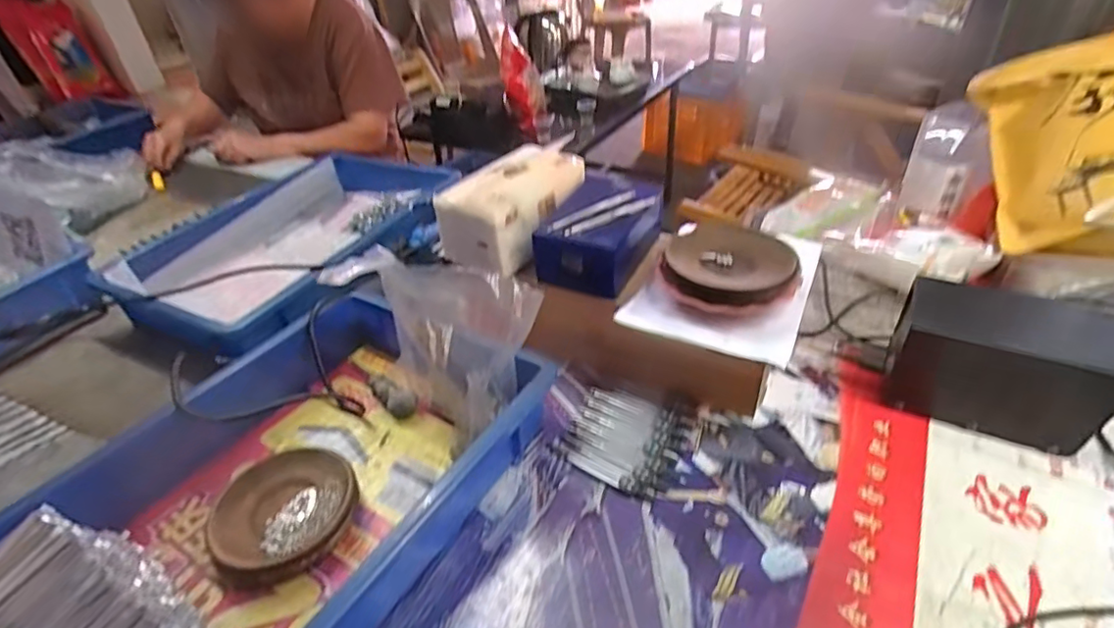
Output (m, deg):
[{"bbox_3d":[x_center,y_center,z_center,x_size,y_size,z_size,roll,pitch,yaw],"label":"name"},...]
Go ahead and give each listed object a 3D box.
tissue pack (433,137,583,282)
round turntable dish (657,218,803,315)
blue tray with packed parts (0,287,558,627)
[{"bbox_3d":[-0.048,-0.123,0.622,0.100,0.086,0.164,22,45,31],"label":"tissue pack"},{"bbox_3d":[0.157,-0.041,0.544,0.115,0.050,0.126,-3,37,2],"label":"round turntable dish"},{"bbox_3d":[-0.229,0.150,0.468,0.287,0.086,0.434,18,43,27],"label":"blue tray with packed parts"}]

